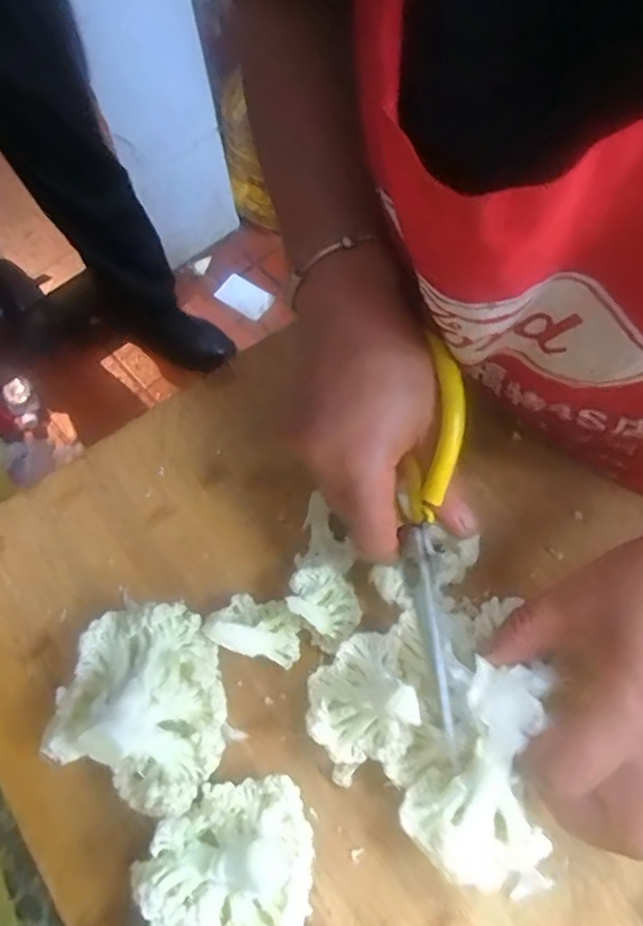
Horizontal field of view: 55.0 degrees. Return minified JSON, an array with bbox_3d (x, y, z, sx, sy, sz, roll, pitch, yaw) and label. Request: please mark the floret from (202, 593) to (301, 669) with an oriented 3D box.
[{"bbox_3d":[-0.035,0.086,0.330,0.047,0.031,0.032,13,68,8],"label":"floret"}]

